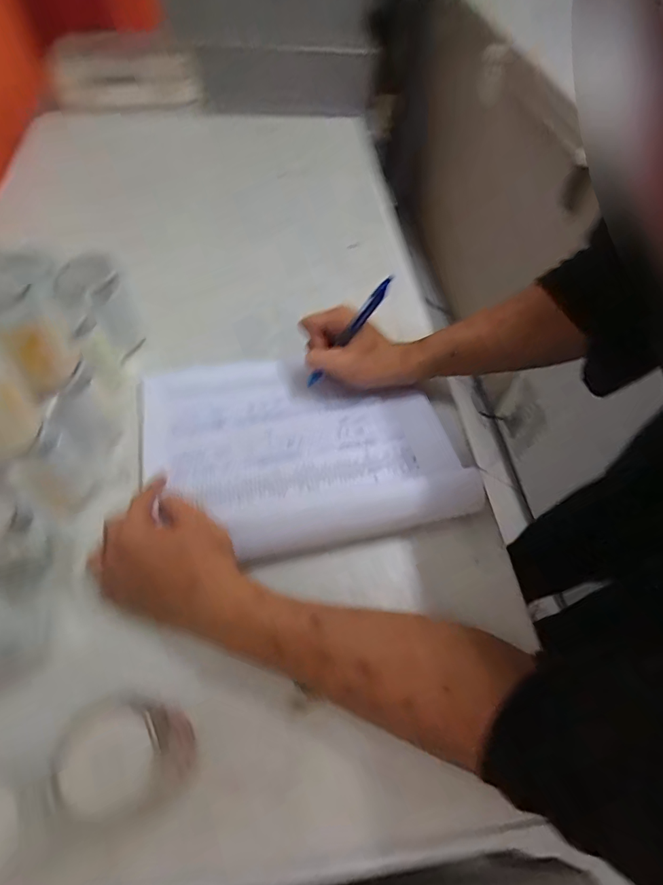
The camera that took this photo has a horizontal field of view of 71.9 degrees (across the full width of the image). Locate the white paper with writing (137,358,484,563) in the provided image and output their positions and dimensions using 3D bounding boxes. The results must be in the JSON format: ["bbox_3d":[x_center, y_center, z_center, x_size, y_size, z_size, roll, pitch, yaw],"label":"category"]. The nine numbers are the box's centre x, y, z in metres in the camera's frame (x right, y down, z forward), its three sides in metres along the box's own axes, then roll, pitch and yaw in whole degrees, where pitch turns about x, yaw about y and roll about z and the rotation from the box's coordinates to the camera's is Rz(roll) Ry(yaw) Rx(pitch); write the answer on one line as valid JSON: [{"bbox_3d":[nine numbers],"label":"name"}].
[{"bbox_3d":[-0.031,-0.005,0.451,0.288,0.036,0.216,-12,62,-7],"label":"white paper with writing"}]

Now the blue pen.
[{"bbox_3d":[0.016,-0.106,0.452,0.008,0.140,0.014,-1,51,-48],"label":"blue pen"}]

